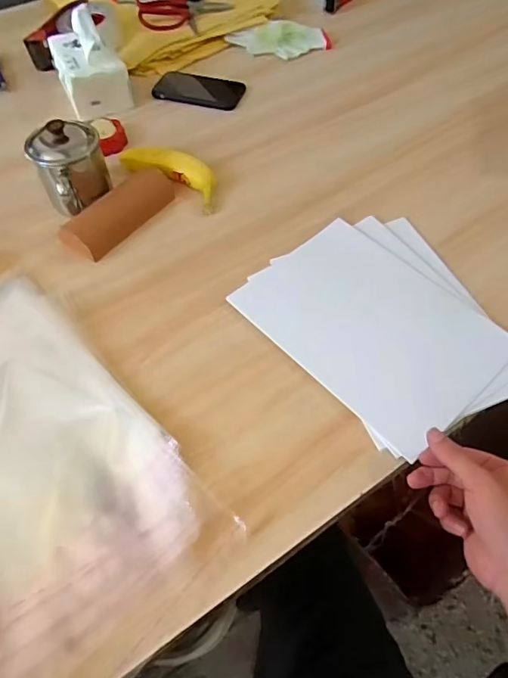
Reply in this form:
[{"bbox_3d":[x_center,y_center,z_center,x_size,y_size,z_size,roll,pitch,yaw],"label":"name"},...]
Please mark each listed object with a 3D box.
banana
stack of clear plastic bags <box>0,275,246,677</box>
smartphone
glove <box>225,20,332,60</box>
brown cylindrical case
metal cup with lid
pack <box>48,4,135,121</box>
[{"bbox_3d":[-0.114,-0.236,0.660,0.169,0.033,0.054,31,63,21],"label":"banana"},{"bbox_3d":[-0.234,0.113,0.439,0.250,0.021,0.402,-36,62,-20],"label":"stack of clear plastic bags"},{"bbox_3d":[-0.094,-0.426,0.798,0.146,0.015,0.072,13,58,11],"label":"smartphone"},{"bbox_3d":[0.050,-0.572,0.890,0.186,0.018,0.097,12,57,10],"label":"glove"},{"bbox_3d":[-0.177,-0.170,0.617,0.061,0.038,0.160,35,64,22],"label":"brown cylindrical case"},{"bbox_3d":[-0.236,-0.219,0.610,0.088,0.103,0.116,-22,58,-12],"label":"metal cup with lid"},{"bbox_3d":[-0.270,-0.445,0.757,0.099,0.107,0.144,-22,58,-12],"label":"pack"}]

